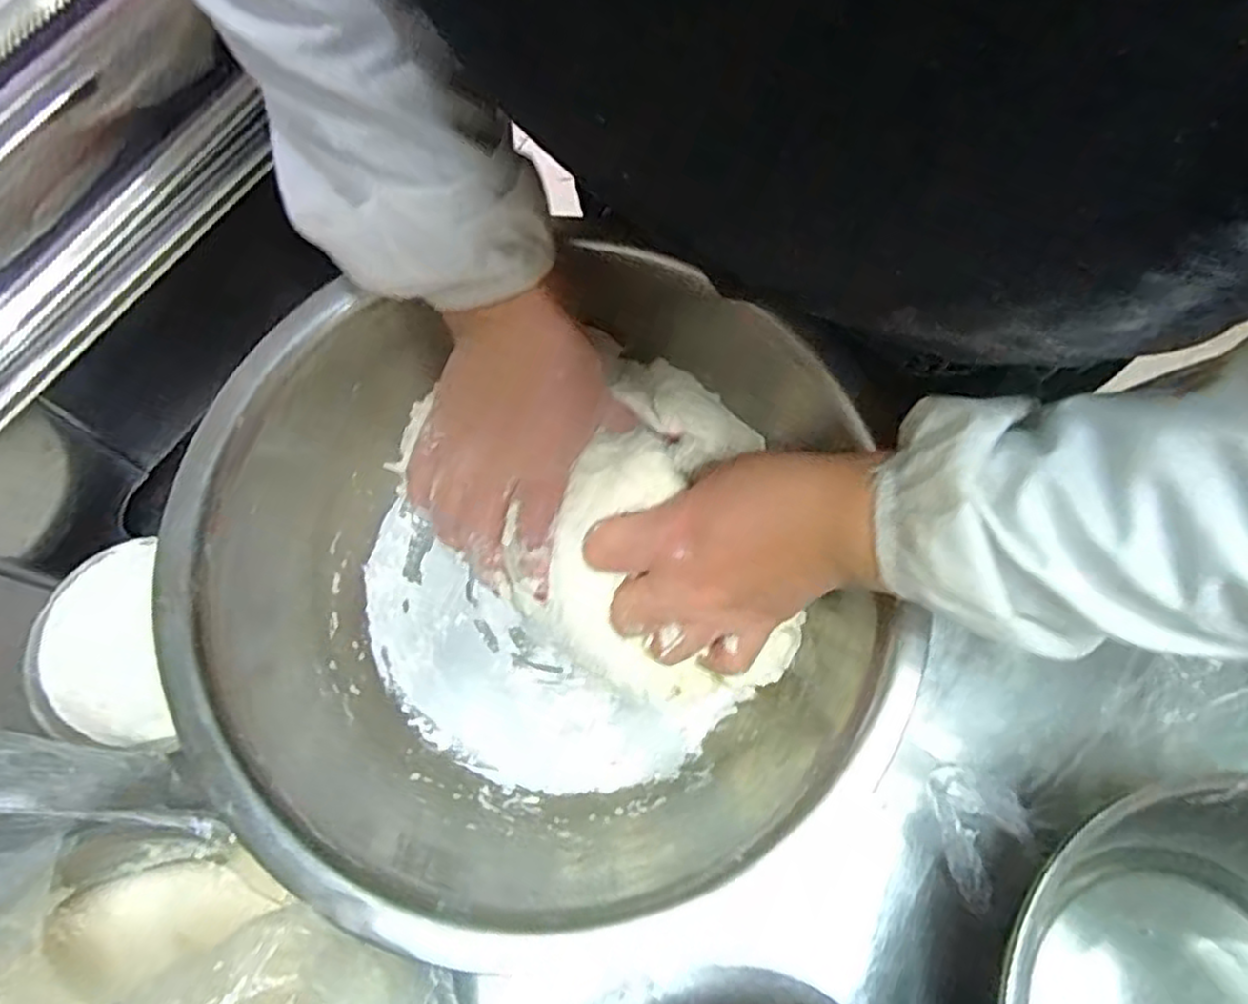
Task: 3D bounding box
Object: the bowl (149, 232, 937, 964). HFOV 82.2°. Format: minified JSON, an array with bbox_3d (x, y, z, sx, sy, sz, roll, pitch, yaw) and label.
[{"bbox_3d":[-0.046,0.046,0.387,0.329,0.121,0.304,-6,72,-3],"label":"bowl"}]

